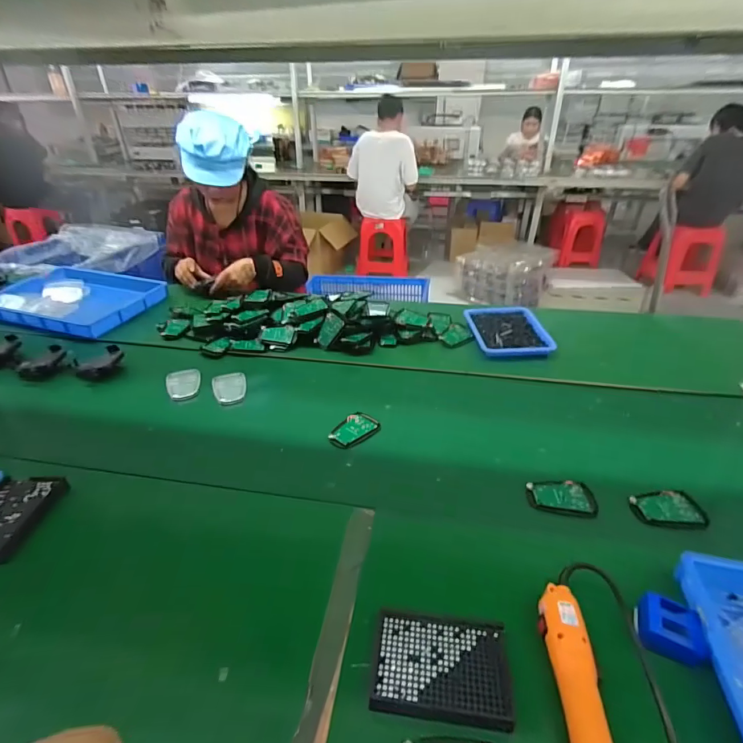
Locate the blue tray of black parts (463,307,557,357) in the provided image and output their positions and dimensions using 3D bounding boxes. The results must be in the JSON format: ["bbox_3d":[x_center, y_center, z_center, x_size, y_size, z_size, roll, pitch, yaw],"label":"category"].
[{"bbox_3d":[0.345,-0.107,1.070,0.189,0.034,0.210,-3,33,-4],"label":"blue tray of black parts"}]

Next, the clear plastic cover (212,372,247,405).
[{"bbox_3d":[-0.300,0.034,0.891,0.067,0.012,0.105,-12,35,-18],"label":"clear plastic cover"}]

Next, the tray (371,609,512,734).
[{"bbox_3d":[0.071,0.299,0.430,0.133,0.009,0.095,4,33,6],"label":"tray"}]

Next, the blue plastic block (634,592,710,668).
[{"bbox_3d":[0.325,0.279,0.455,0.058,0.028,0.057,11,35,16],"label":"blue plastic block"}]

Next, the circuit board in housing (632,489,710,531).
[{"bbox_3d":[0.439,0.202,0.618,0.098,0.011,0.070,-2,33,-3],"label":"circuit board in housing"}]

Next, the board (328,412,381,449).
[{"bbox_3d":[-0.034,0.109,0.774,0.061,0.011,0.095,27,42,35],"label":"board"}]

